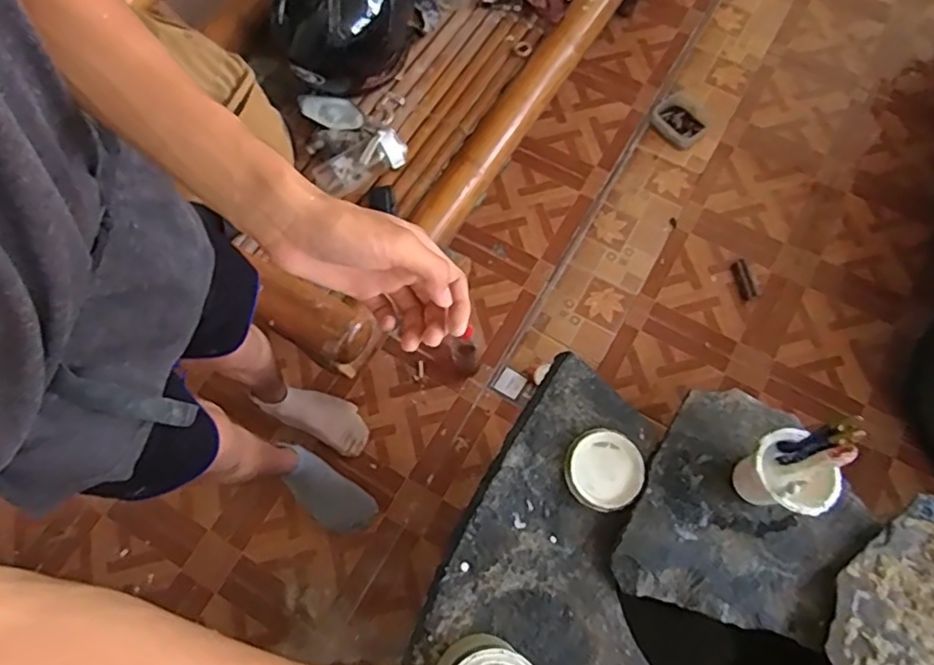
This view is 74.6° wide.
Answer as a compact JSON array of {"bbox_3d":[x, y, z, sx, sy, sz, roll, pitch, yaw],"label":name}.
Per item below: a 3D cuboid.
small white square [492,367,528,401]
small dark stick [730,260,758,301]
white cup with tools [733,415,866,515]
[{"bbox_3d":[0.097,0.115,1.386,0.059,0.015,0.066,30,73,13],"label":"small white square"},{"bbox_3d":[0.671,-0.126,1.488,0.038,0.012,0.103,-10,69,-2],"label":"small dark stick"},{"bbox_3d":[0.383,0.162,0.717,0.087,0.192,0.093,-1,69,2],"label":"white cup with tools"}]

